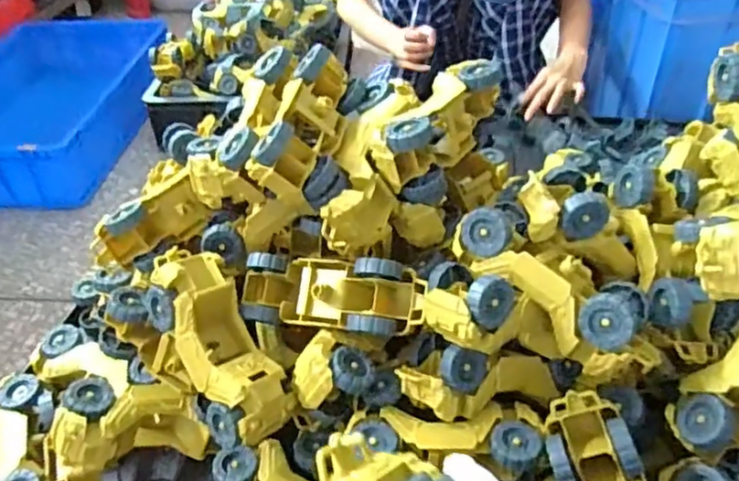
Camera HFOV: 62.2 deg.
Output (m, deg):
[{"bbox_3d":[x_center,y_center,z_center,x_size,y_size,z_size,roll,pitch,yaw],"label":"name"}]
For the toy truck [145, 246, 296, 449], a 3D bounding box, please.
[{"bbox_3d":[-0.129,0.083,0.511,0.070,0.056,0.178,-25,74,-25],"label":"toy truck"}]

